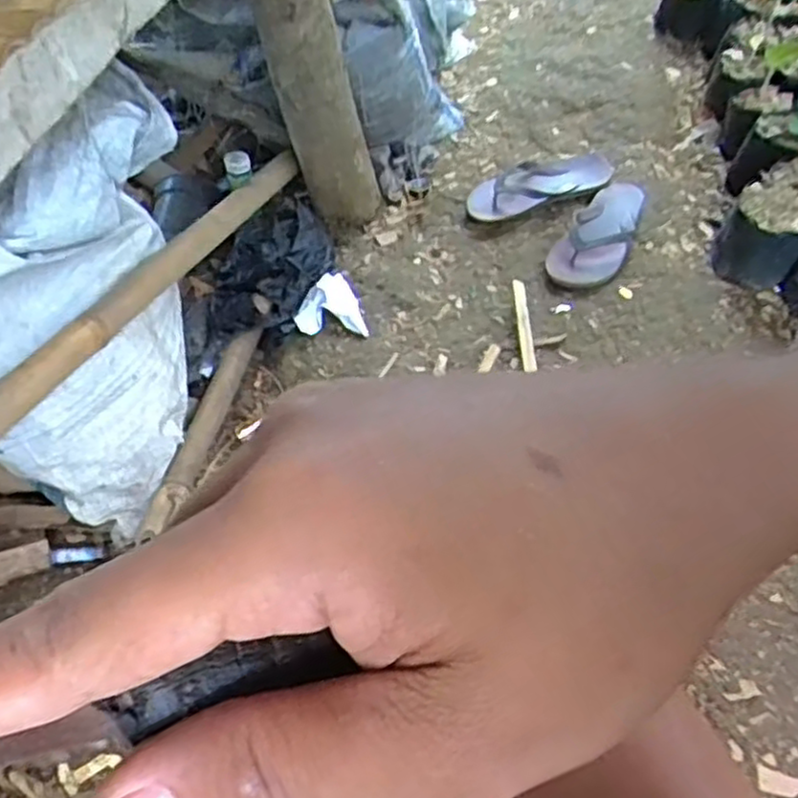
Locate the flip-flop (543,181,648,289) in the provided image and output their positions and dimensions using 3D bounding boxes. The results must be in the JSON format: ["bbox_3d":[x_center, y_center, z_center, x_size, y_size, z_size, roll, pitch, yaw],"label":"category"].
[{"bbox_3d":[0.348,-0.287,1.280,0.114,0.048,0.280,26,59,21],"label":"flip-flop"}]

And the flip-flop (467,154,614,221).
[{"bbox_3d":[0.252,-0.386,1.377,0.275,0.045,0.124,-14,53,-7],"label":"flip-flop"}]

